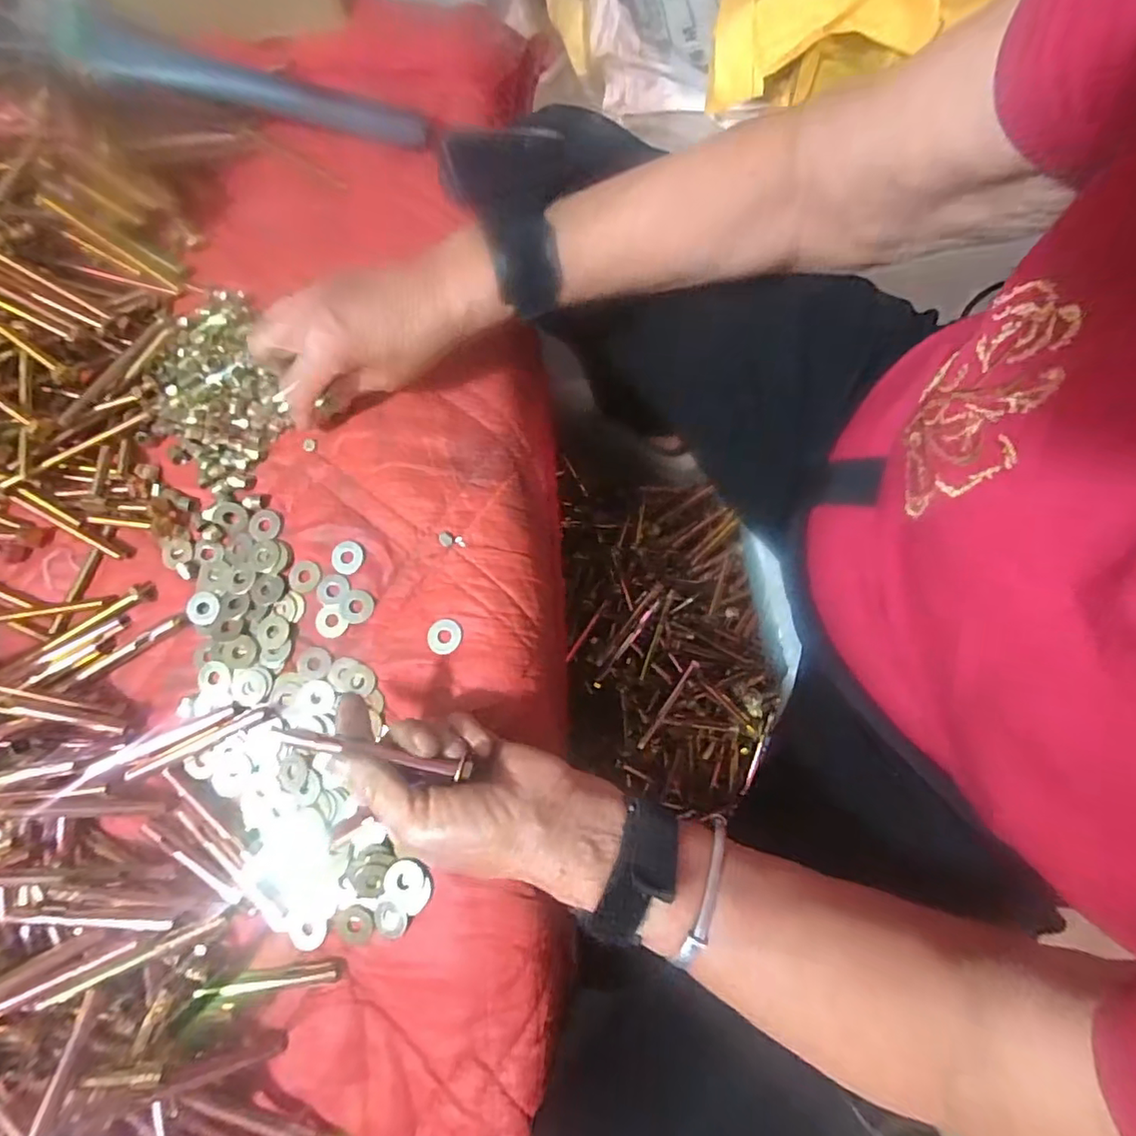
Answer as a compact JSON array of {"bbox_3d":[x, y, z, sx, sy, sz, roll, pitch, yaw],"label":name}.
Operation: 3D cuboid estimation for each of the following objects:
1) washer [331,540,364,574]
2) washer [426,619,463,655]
[{"bbox_3d":[-0.144,-0.007,0.378,0.020,0.004,0.021,-1,78,3],"label":"washer"},{"bbox_3d":[-0.078,0.043,0.364,0.021,0.004,0.022,-1,78,3],"label":"washer"}]

